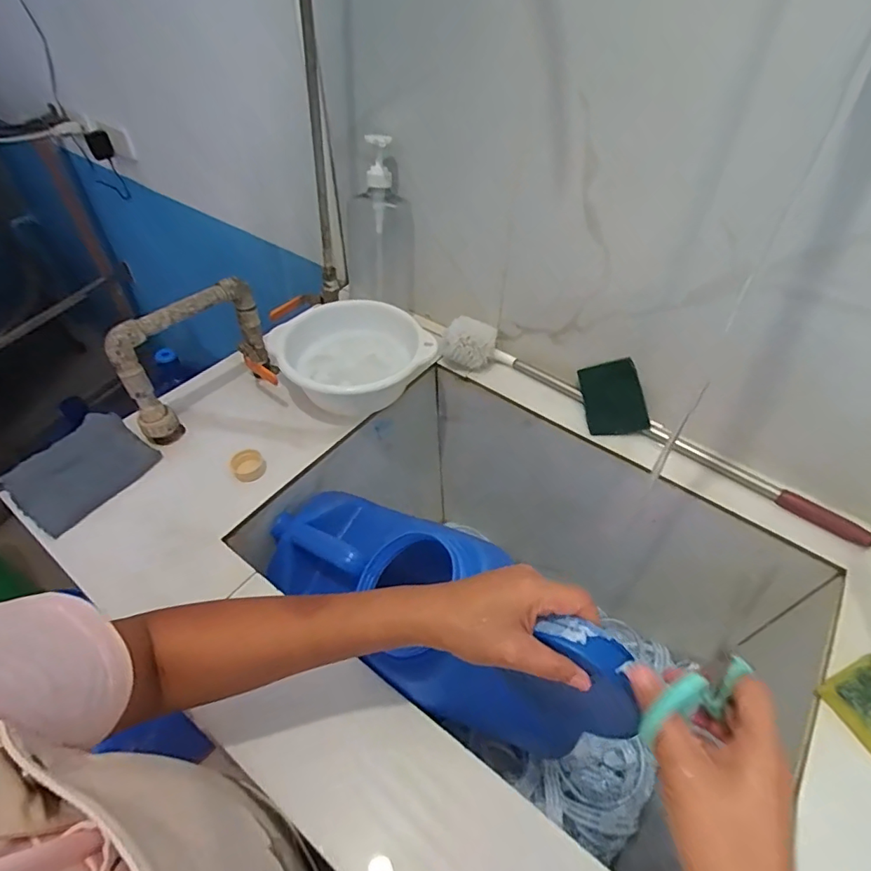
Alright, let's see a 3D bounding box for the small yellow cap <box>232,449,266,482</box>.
[{"bbox_3d":[-0.238,0.040,0.652,0.040,0.020,0.041,0,48,0],"label":"small yellow cap"}]

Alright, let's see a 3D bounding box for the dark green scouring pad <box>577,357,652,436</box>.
[{"bbox_3d":[0.244,-0.050,0.705,0.078,0.011,0.100,-16,84,30],"label":"dark green scouring pad"}]

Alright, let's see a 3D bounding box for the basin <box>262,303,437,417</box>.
[{"bbox_3d":[-0.122,-0.107,0.733,0.193,0.092,0.199,0,48,0],"label":"basin"}]

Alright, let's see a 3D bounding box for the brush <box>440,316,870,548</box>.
[{"bbox_3d":[0.267,-0.034,0.688,0.589,0.071,0.078,25,52,21],"label":"brush"}]

